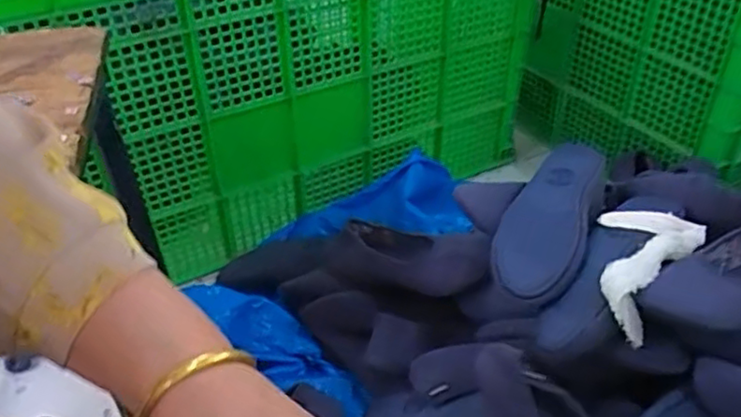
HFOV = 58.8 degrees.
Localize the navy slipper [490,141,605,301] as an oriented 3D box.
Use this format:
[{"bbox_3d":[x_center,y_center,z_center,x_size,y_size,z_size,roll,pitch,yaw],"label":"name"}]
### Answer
[{"bbox_3d":[0.222,0.017,0.806,0.100,0.087,0.235,19,60,23],"label":"navy slipper"}]

